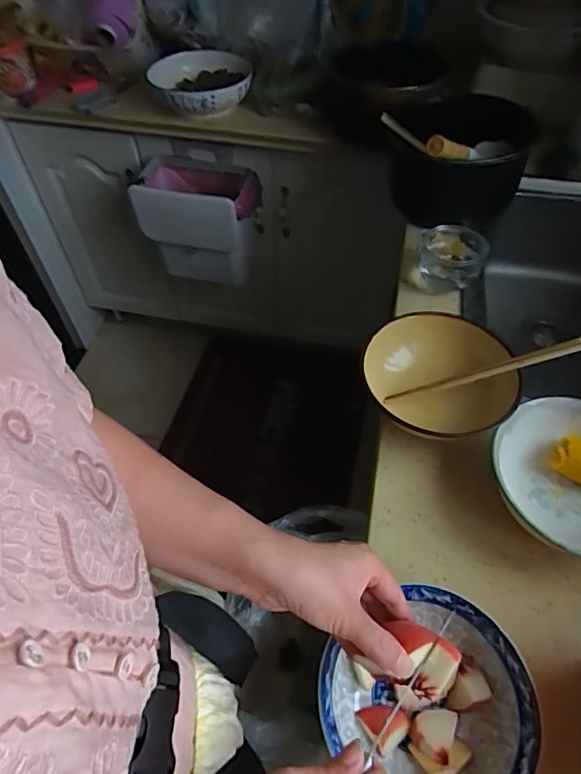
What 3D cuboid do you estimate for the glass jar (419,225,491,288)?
[{"bbox_3d":[0.244,-0.199,0.755,0.093,0.062,0.093,0,53,1],"label":"glass jar"}]

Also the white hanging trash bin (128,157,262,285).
[{"bbox_3d":[-0.221,-0.403,1.236,0.282,0.246,0.152,11,54,9],"label":"white hanging trash bin"}]

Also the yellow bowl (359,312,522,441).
[{"bbox_3d":[0.170,-0.009,0.591,0.156,0.071,0.167,0,53,1],"label":"yellow bowl"}]

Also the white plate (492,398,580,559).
[{"bbox_3d":[0.301,0.102,0.530,0.173,0.070,0.166,24,57,18],"label":"white plate"}]

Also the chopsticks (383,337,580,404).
[{"bbox_3d":[0.225,-0.016,0.581,0.231,0.015,0.016,-17,51,16],"label":"chopsticks"}]

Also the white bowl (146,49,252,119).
[{"bbox_3d":[-0.203,-0.678,1.115,0.220,0.073,0.229,0,53,1],"label":"white bowl"}]

